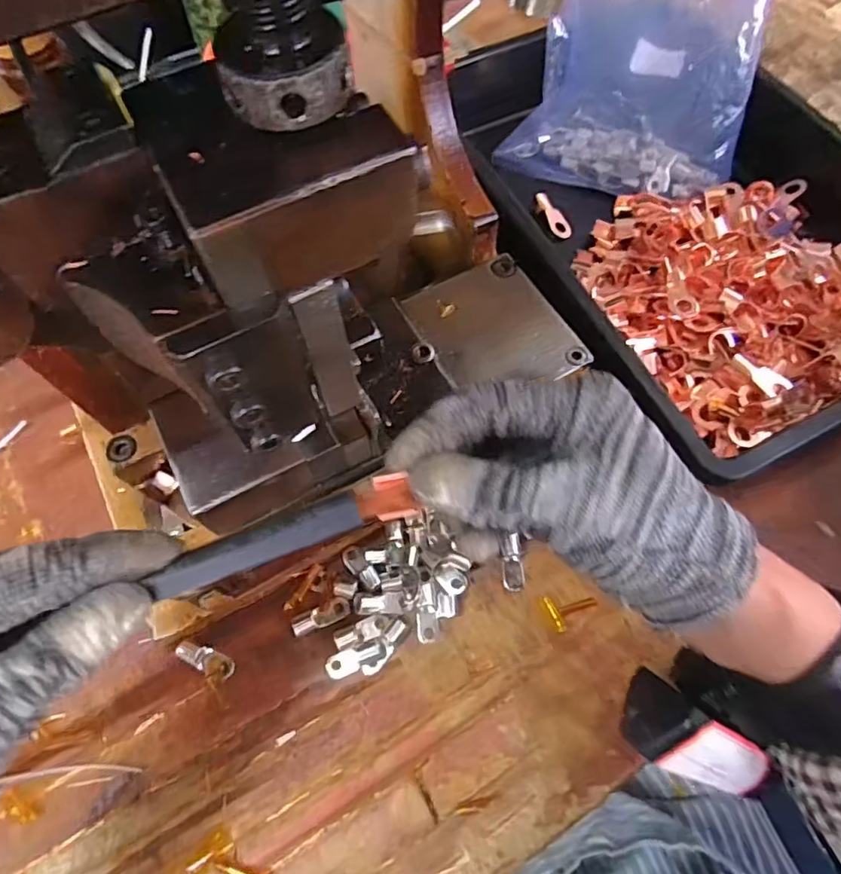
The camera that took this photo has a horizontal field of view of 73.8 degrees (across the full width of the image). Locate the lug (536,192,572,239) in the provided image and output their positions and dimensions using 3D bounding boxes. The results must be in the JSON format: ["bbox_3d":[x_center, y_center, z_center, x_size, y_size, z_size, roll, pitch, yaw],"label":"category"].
[{"bbox_3d":[0.104,-0.173,0.436,0.018,0.010,0.041,-20,66,-8],"label":"lug"}]

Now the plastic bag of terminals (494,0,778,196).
[{"bbox_3d":[0.173,-0.306,0.416,0.168,0.081,0.230,18,94,12],"label":"plastic bag of terminals"}]

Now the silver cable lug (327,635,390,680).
[{"bbox_3d":[-0.035,0.122,0.308,0.035,0.006,0.012,-21,66,-9],"label":"silver cable lug"}]

